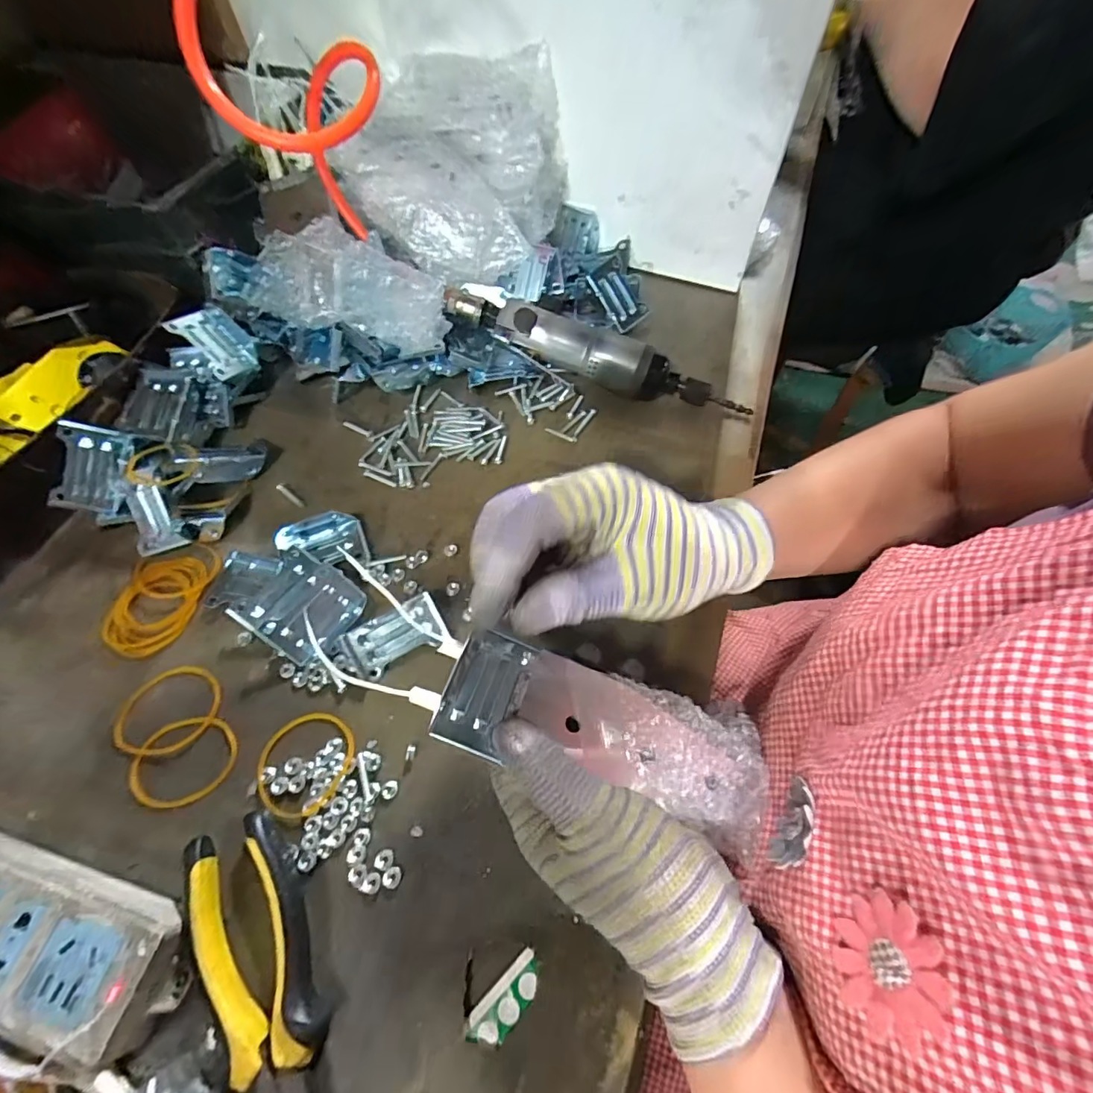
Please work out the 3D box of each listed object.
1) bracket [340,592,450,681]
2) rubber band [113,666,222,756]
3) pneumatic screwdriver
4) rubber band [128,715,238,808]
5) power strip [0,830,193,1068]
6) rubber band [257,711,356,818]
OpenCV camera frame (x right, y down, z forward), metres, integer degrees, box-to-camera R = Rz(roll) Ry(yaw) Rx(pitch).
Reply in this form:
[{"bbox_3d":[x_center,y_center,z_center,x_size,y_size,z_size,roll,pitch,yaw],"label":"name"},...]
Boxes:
[{"bbox_3d":[-0.096,0.056,0.322,0.058,0.015,0.033,-27,64,-14],"label":"bracket"},{"bbox_3d":[-0.230,0.098,0.309,0.057,0.004,0.054,4,61,3],"label":"rubber band"},{"bbox_3d":[0.041,-0.154,0.412,0.256,0.052,0.035,16,62,9],"label":"pneumatic screwdriver"},{"bbox_3d":[-0.211,0.124,0.294,0.059,0.004,0.047,-9,61,-5],"label":"rubber band"},{"bbox_3d":[-0.262,0.182,0.245,0.181,0.033,0.056,14,62,8],"label":"power strip"},{"bbox_3d":[-0.140,0.124,0.294,0.053,0.004,0.056,0,61,0],"label":"rubber band"}]

